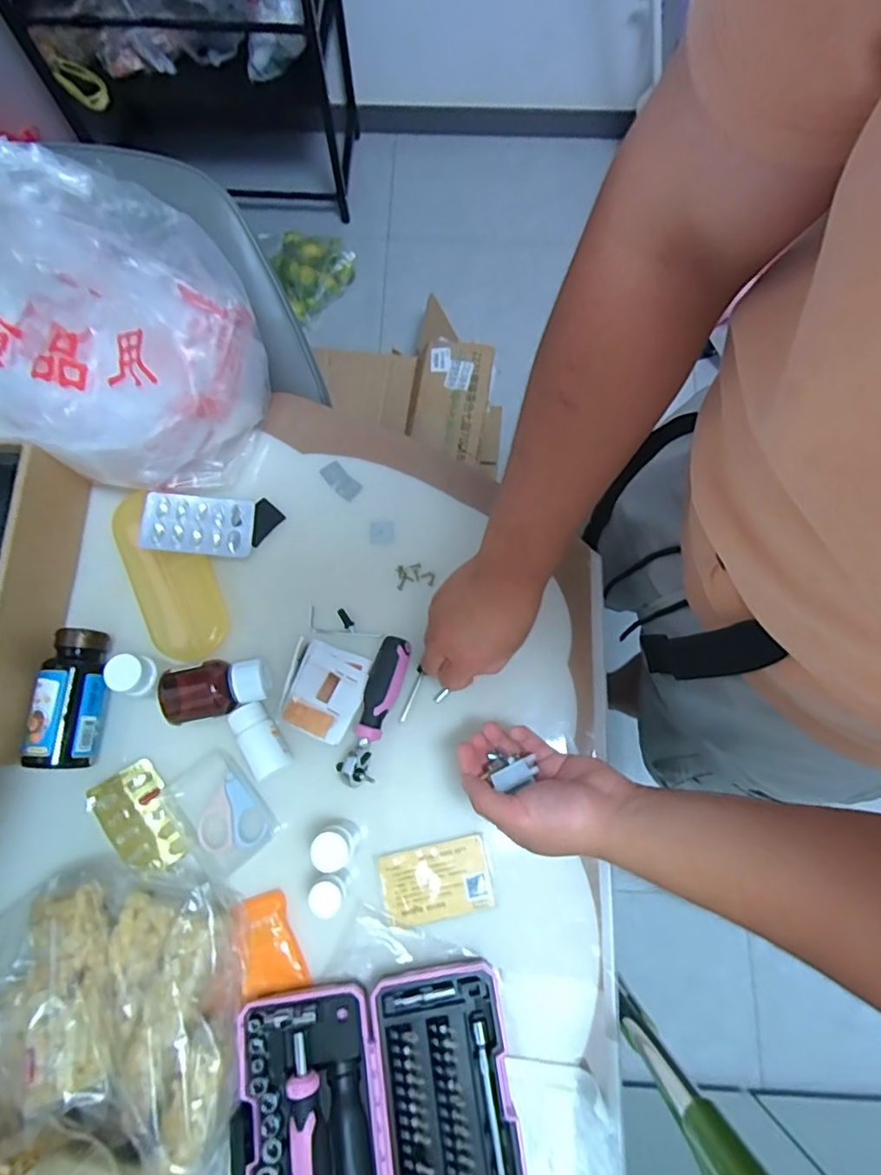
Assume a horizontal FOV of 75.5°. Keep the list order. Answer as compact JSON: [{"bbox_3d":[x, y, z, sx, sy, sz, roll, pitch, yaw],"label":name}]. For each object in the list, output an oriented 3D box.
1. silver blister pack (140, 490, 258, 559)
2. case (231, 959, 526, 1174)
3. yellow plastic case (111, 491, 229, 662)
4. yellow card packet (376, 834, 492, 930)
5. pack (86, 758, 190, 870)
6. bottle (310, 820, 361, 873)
[{"bbox_3d":[-0.218,-0.057,0.514,0.093,0.004,0.055,4,72,-15],"label":"silver blister pack"},{"bbox_3d":[-0.043,0.360,0.395,0.185,0.027,0.148,-9,74,-2],"label":"case"},{"bbox_3d":[-0.236,-0.014,0.497,0.065,0.027,0.155,-22,75,-6],"label":"yellow plastic case"},{"bbox_3d":[-0.004,0.233,0.451,0.084,0.006,0.055,-12,75,-5],"label":"yellow card packet"},{"bbox_3d":[-0.237,0.184,0.454,0.052,0.012,0.083,-31,85,-47],"label":"pack"},{"bbox_3d":[-0.080,0.198,0.439,0.027,0.062,0.028,0,74,0],"label":"bottle"}]

